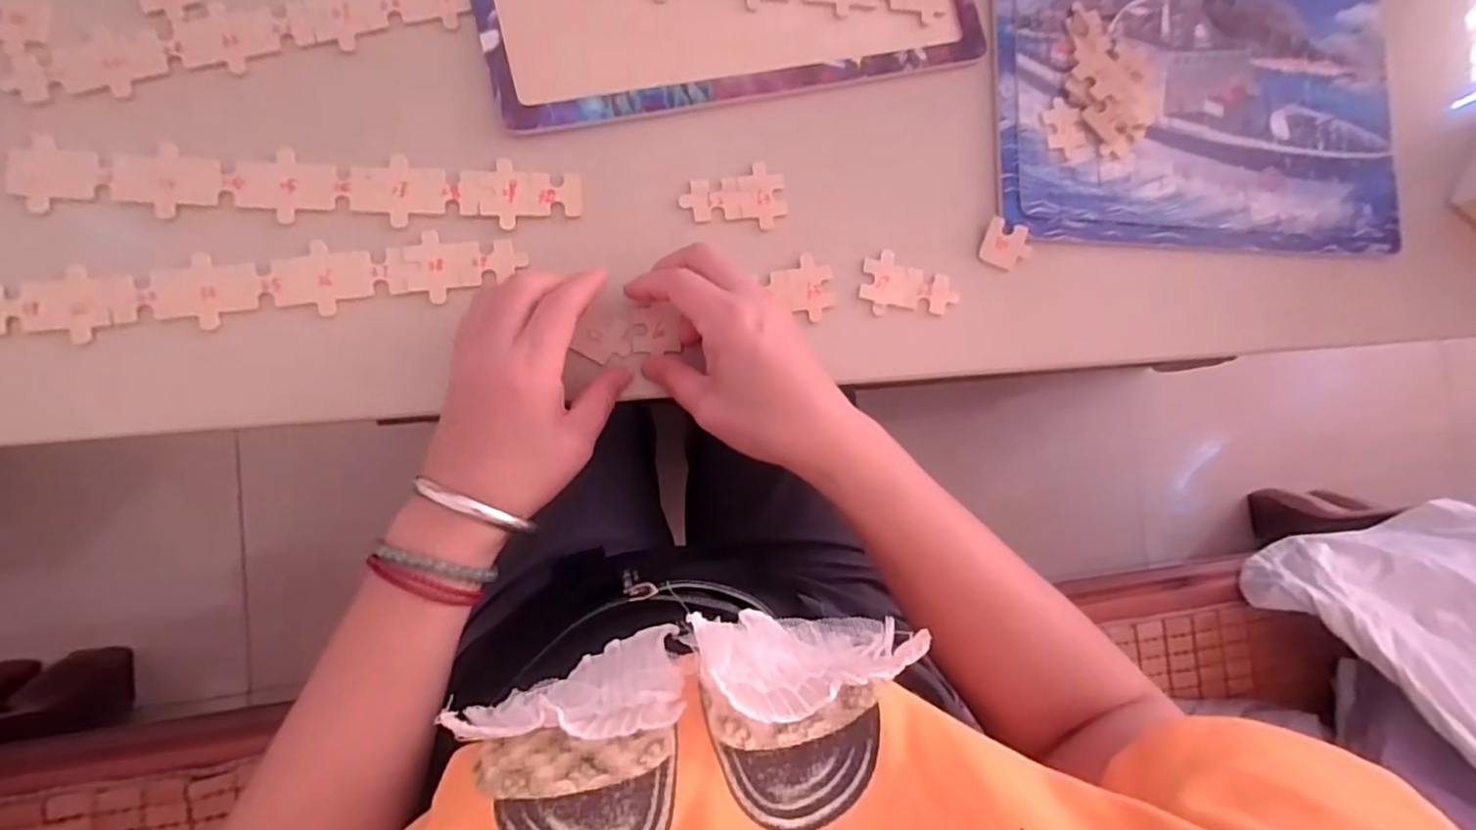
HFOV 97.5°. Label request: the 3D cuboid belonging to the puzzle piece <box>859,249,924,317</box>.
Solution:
[{"bbox_3d":[0.092,-0.078,0.384,0.036,0.004,0.037,12,84,-9],"label":"puzzle piece"}]

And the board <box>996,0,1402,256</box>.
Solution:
[{"bbox_3d":[0.302,-0.222,0.419,0.282,0.012,0.225,0,86,-10],"label":"board"}]

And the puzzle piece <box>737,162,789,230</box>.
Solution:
[{"bbox_3d":[0.014,-0.127,0.375,0.027,0.004,0.038,-7,87,-10],"label":"puzzle piece"}]

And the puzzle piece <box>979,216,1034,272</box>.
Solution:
[{"bbox_3d":[0.163,-0.103,0.394,0.029,0.008,0.028,20,86,-8],"label":"puzzle piece"}]

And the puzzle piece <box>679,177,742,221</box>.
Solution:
[{"bbox_3d":[-0.015,-0.123,0.370,0.035,0.004,0.024,-7,87,-10],"label":"puzzle piece"}]

